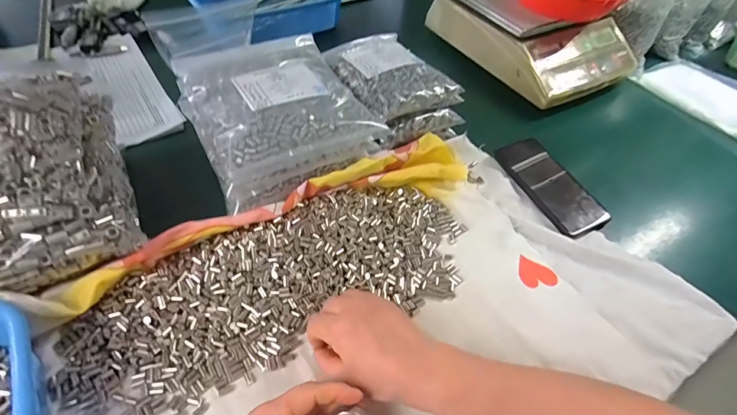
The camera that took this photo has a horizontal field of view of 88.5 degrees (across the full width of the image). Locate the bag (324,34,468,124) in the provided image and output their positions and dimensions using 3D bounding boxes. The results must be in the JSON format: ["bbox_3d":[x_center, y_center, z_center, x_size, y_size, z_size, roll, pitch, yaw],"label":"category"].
[{"bbox_3d":[0.026,-0.191,0.531,0.136,0.033,0.160,-25,57,-23],"label":"bag"}]

